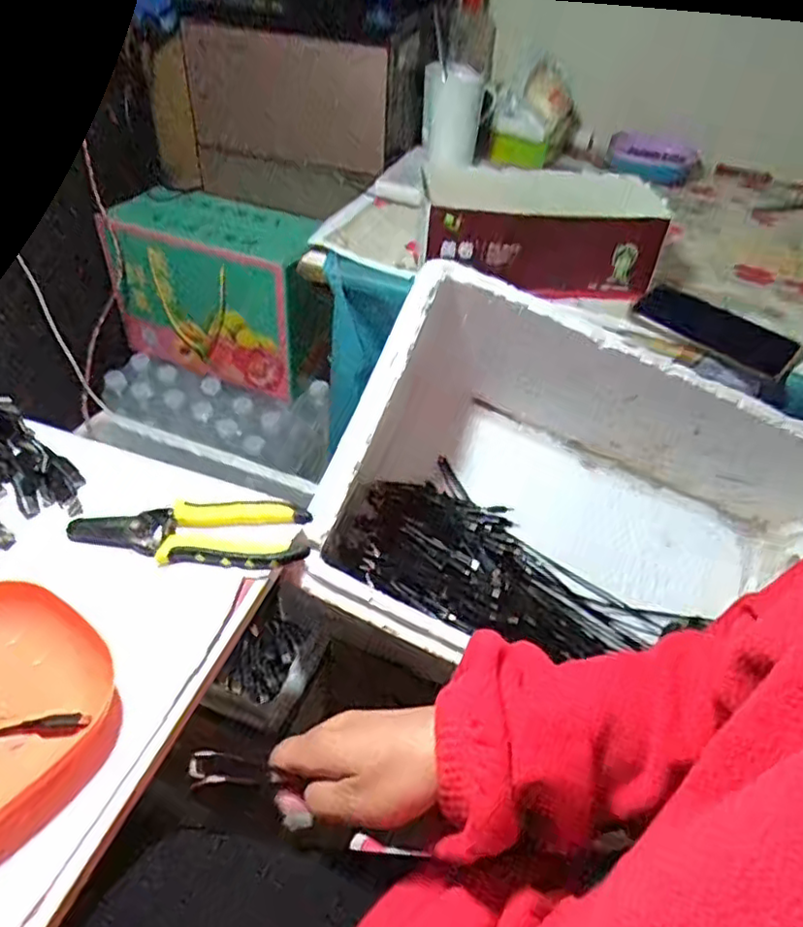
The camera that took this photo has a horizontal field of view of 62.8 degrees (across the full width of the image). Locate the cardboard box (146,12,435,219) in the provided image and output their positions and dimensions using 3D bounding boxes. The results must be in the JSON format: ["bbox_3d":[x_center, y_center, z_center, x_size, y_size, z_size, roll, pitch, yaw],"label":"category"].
[{"bbox_3d":[-0.179,-0.517,0.982,0.410,0.229,0.141,19,45,15],"label":"cardboard box"}]

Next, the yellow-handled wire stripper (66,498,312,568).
[{"bbox_3d":[-0.153,0.049,0.478,0.166,0.012,0.062,1,43,-5],"label":"yellow-handled wire stripper"}]

